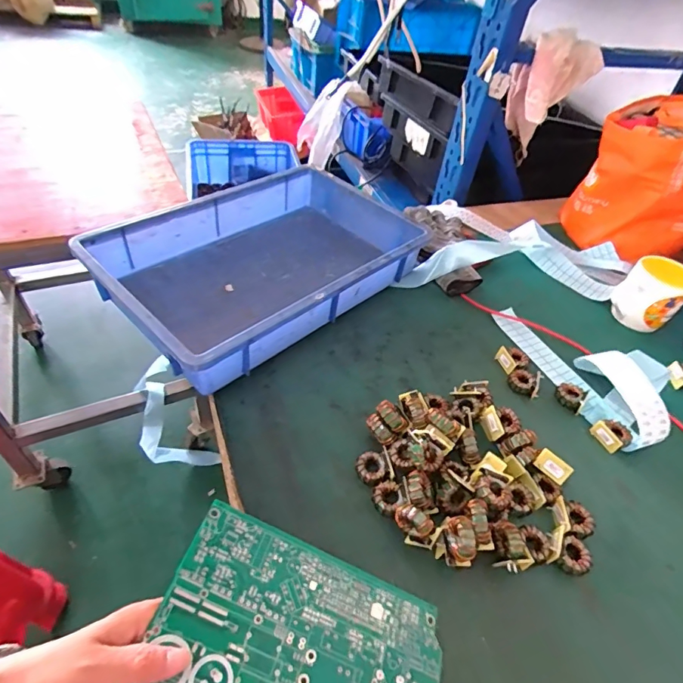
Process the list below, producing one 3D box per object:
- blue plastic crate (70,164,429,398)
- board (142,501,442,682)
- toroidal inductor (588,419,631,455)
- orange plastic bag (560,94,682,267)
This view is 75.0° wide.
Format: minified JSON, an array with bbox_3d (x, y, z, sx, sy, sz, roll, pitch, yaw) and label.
[{"bbox_3d":[-0.097,-0.125,0.653,0.274,0.102,0.452,38,52,26],"label":"blue plastic crate"},{"bbox_3d":[-0.033,0.244,0.320,0.219,0.004,0.174,28,47,-5],"label":"board"},{"bbox_3d":[0.331,0.113,0.544,0.037,0.017,0.037,-18,51,-24],"label":"toroidal inductor"},{"bbox_3d":[0.553,-0.283,0.792,0.210,0.222,0.216,36,51,24],"label":"orange plastic bag"}]

